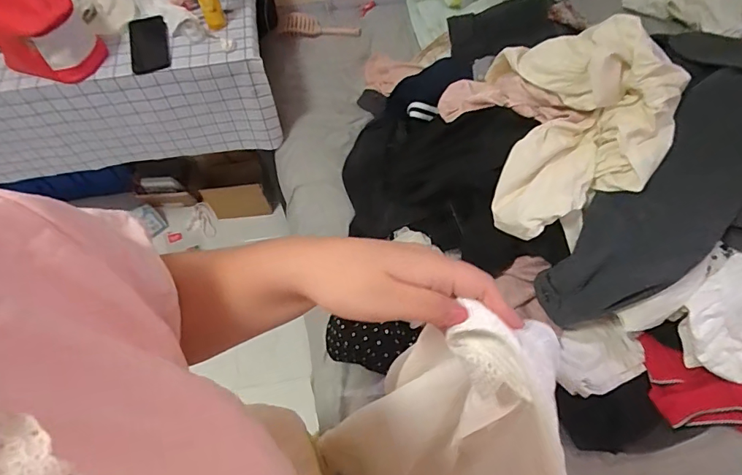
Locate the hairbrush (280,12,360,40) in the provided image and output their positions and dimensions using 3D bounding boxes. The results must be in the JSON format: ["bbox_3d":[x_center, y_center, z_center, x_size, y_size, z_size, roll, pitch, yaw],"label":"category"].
[{"bbox_3d":[-0.154,-0.590,1.296,0.234,0.028,0.078,14,63,9],"label":"hairbrush"}]

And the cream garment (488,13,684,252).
[{"bbox_3d":[0.310,-0.202,0.741,0.316,0.169,0.359,6,62,5],"label":"cream garment"}]

